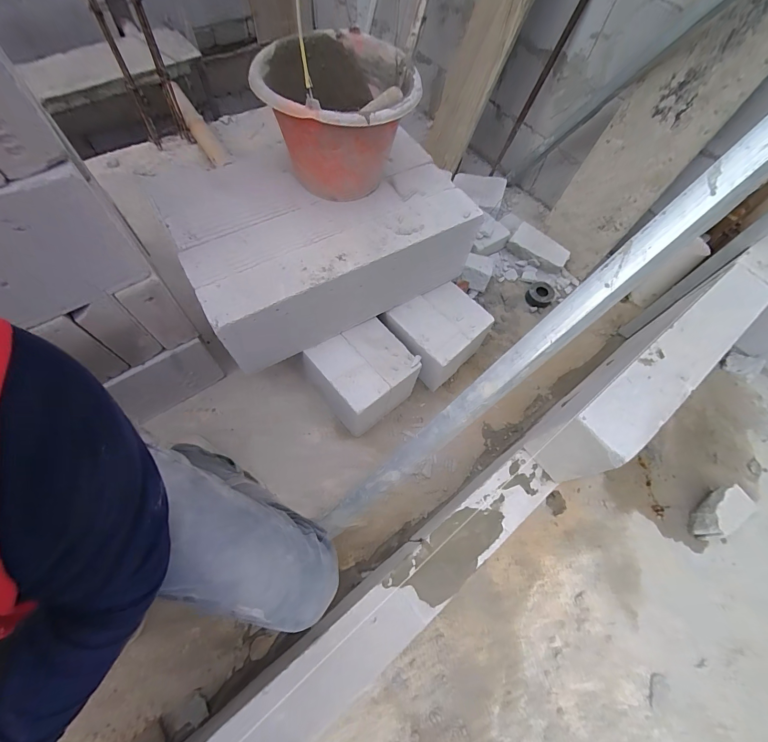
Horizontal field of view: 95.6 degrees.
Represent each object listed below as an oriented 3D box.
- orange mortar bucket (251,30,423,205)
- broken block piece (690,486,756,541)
[{"bbox_3d":[-0.089,-0.486,0.708,0.277,0.238,0.306,2,64,-4],"label":"orange mortar bucket"},{"bbox_3d":[0.839,0.358,0.872,0.145,0.087,0.069,-36,70,-19],"label":"broken block piece"}]

